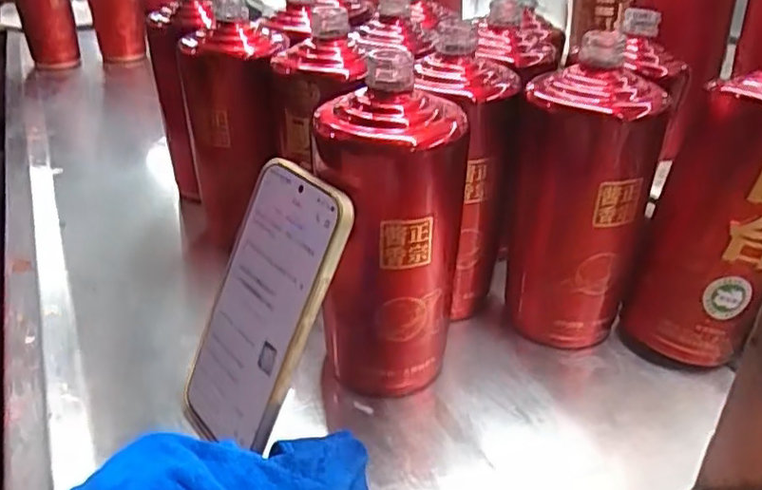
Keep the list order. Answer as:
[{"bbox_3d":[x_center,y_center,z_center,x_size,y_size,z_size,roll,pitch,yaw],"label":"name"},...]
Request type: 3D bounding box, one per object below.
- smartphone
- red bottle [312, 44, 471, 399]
[{"bbox_3d":[-0.067,0.033,0.353,0.080,0.154,0.010,32,16,37],"label":"smartphone"},{"bbox_3d":[0.007,-0.001,0.375,0.084,0.193,0.069,-14,34,-16],"label":"red bottle"}]

